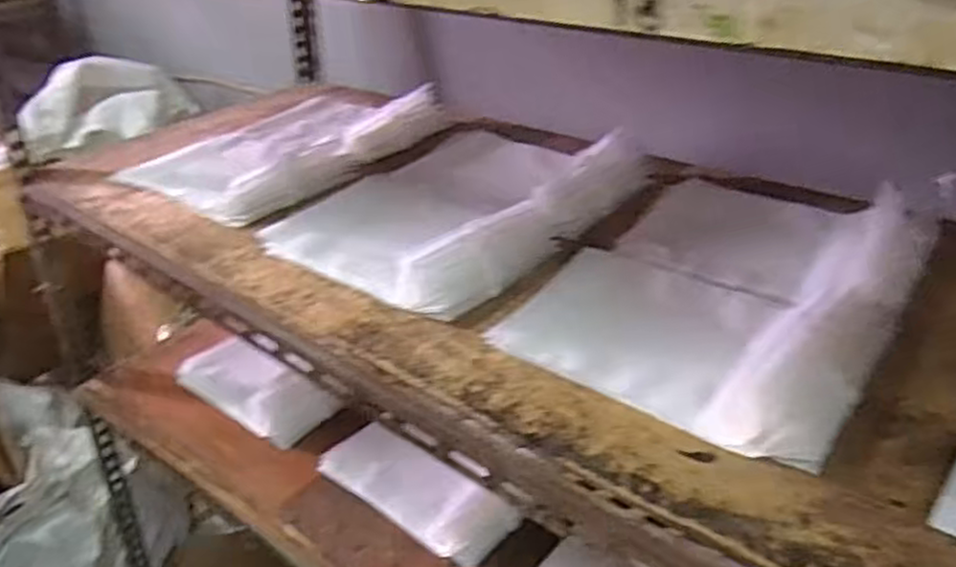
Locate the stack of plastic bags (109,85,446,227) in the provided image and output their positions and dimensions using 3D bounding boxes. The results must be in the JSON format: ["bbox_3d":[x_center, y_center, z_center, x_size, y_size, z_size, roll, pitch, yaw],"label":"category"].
[{"bbox_3d":[-0.250,-0.200,1.005,0.286,0.045,0.371,19,38,33],"label":"stack of plastic bags"}]

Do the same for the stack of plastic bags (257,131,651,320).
[{"bbox_3d":[-0.035,-0.098,0.816,0.300,0.045,0.341,23,40,37],"label":"stack of plastic bags"}]

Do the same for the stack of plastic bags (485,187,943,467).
[{"bbox_3d":[0.210,-0.009,0.641,0.274,0.052,0.346,20,39,34],"label":"stack of plastic bags"}]

